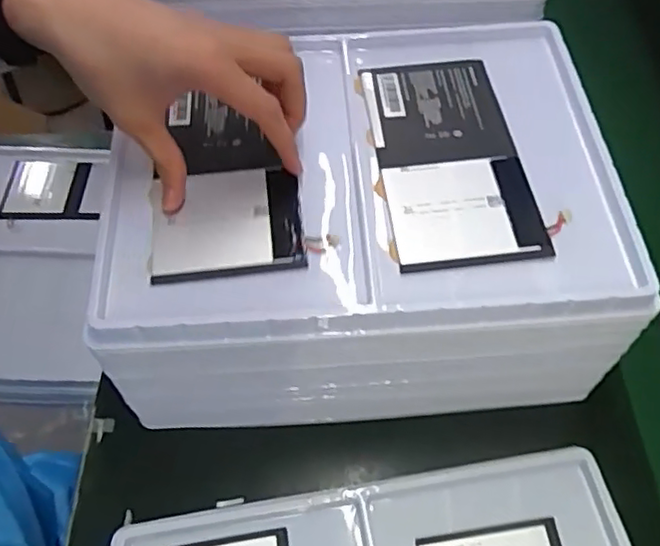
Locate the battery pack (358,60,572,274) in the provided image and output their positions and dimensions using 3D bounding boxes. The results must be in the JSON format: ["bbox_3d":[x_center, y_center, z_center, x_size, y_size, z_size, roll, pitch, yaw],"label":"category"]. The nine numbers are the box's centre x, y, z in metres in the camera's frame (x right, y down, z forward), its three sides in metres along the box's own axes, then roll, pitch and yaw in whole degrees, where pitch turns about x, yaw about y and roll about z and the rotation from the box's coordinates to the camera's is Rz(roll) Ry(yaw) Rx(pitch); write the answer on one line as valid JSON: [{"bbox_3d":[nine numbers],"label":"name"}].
[{"bbox_3d":[0.078,-0.078,0.416,0.096,0.006,0.172,-6,57,-7],"label":"battery pack"}]

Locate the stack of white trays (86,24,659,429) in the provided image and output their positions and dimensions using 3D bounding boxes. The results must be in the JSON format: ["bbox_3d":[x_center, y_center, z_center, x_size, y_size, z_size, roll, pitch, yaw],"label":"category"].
[{"bbox_3d":[0.016,-0.041,0.463,0.319,0.141,0.245,-2,57,-5],"label":"stack of white trays"}]

